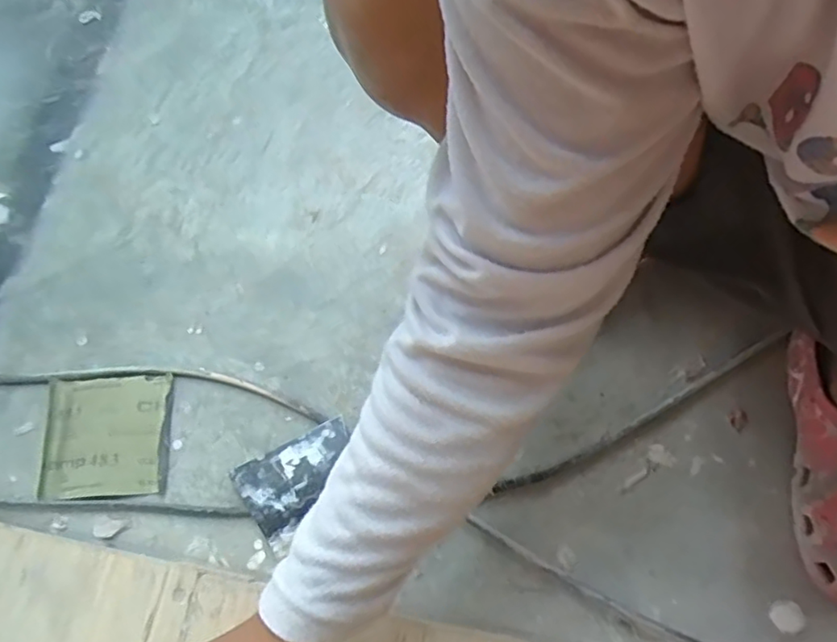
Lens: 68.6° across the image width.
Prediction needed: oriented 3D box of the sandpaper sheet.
[{"bbox_3d":[-0.300,0.106,0.578,0.115,0.011,0.113,-3,69,2],"label":"sandpaper sheet"}]

